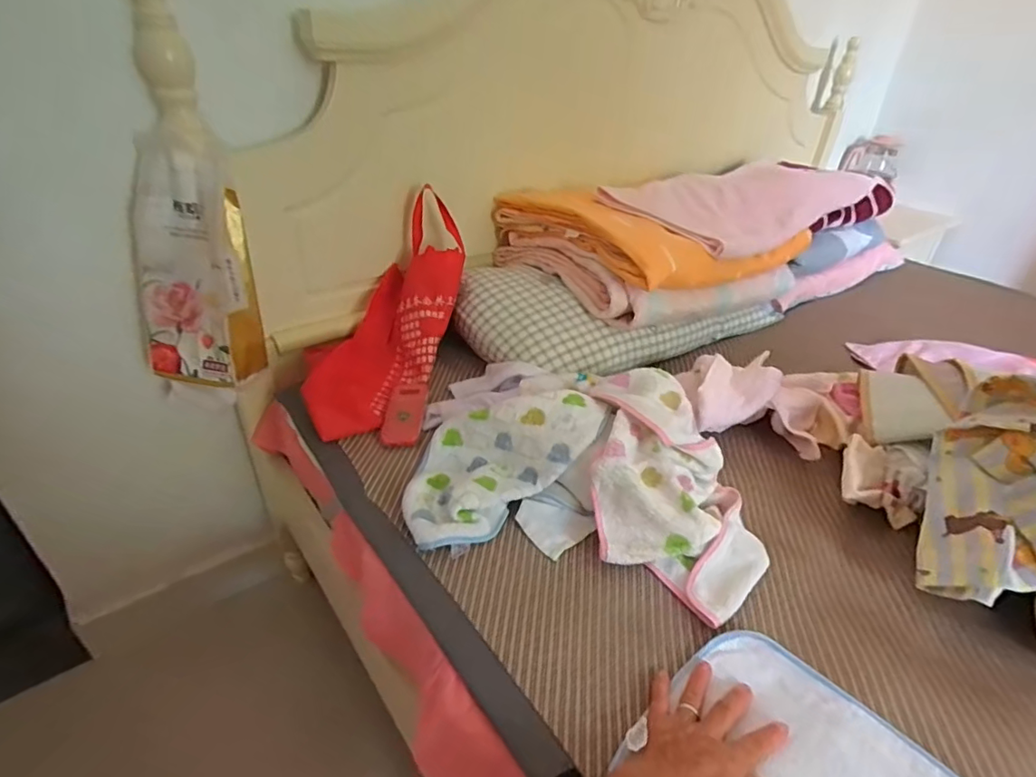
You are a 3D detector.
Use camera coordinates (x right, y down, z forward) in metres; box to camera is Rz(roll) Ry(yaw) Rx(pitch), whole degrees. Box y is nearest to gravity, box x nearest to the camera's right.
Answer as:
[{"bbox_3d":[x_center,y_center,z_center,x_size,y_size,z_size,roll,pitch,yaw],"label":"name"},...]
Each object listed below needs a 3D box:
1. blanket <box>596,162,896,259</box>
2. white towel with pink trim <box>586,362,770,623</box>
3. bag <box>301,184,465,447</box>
[{"bbox_3d":[0.500,-0.395,1.135,0.714,0.075,0.273,-21,40,-32],"label":"blanket"},{"bbox_3d":[0.188,0.107,0.664,0.187,0.126,0.311,4,33,2],"label":"white towel with pink trim"},{"bbox_3d":[-0.185,-0.104,0.888,0.166,0.112,0.408,10,72,11],"label":"bag"}]

